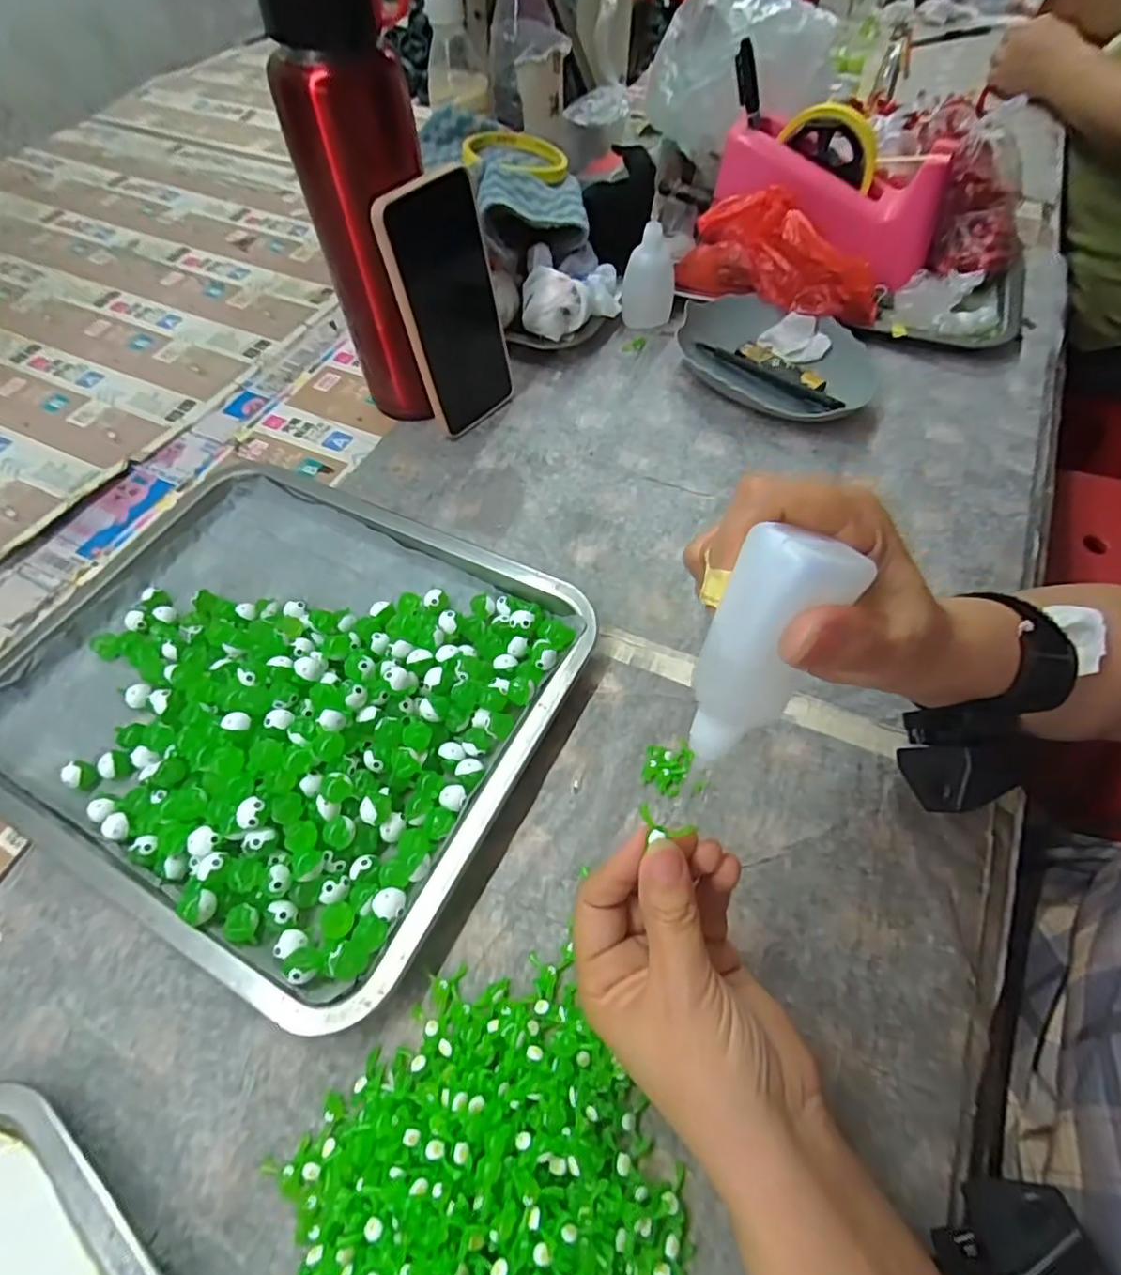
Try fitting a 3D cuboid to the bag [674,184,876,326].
[{"bbox_3d":[0.179,-0.312,0.511,0.168,0.080,0.045,28,63,18],"label":"bag"}]

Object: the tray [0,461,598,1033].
[{"bbox_3d":[-0.169,0.020,0.359,0.322,0.034,0.261,23,62,15],"label":"tray"}]

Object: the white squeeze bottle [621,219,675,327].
[{"bbox_3d":[0.079,-0.318,0.537,0.044,0.074,0.053,8,59,7],"label":"white squeeze bottle"}]

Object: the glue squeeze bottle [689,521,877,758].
[{"bbox_3d":[0.061,0.005,0.187,0.031,0.077,0.027,28,29,17],"label":"glue squeeze bottle"}]

